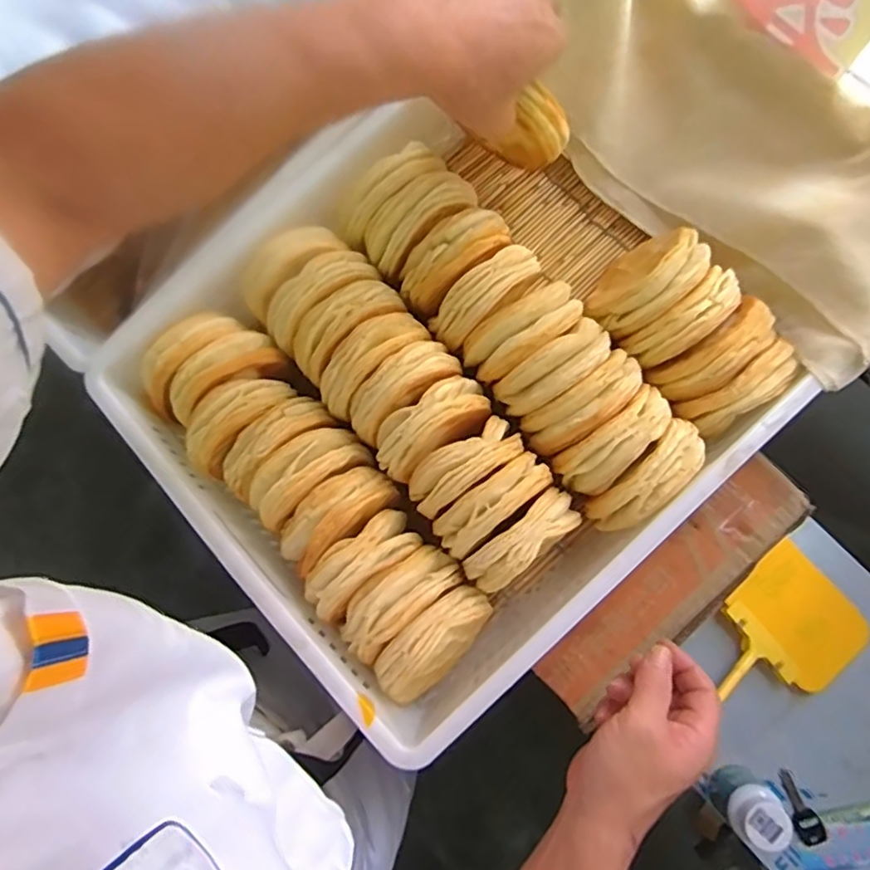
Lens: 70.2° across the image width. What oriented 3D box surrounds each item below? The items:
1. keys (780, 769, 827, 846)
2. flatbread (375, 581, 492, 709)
[{"bbox_3d":[0.359,0.369,0.610,0.023,0.015,0.070,-27,74,-10],"label":"keys"},{"bbox_3d":[0.000,0.172,0.509,0.106,0.083,0.049,-41,77,-13],"label":"flatbread"}]

